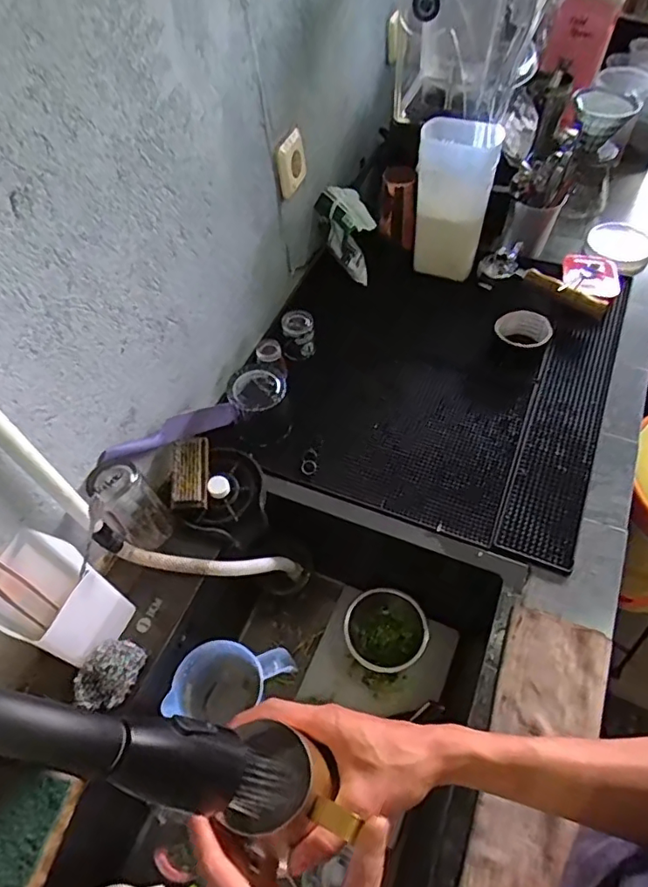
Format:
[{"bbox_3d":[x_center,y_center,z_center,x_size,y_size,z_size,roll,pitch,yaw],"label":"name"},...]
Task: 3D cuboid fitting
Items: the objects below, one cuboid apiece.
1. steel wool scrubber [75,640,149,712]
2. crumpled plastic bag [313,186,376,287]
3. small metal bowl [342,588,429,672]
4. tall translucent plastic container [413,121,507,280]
[{"bbox_3d":[-0.237,0.254,0.601,0.050,0.042,0.078,23,59,18],"label":"steel wool scrubber"},{"bbox_3d":[0.047,-0.362,0.948,0.078,0.168,0.068,-21,21,-12],"label":"crumpled plastic bag"},{"bbox_3d":[0.090,0.278,0.807,0.117,0.036,0.115,-2,54,2],"label":"small metal bowl"},{"bbox_3d":[0.214,-0.405,0.921,0.122,0.236,0.084,14,57,13],"label":"tall translucent plastic container"}]

